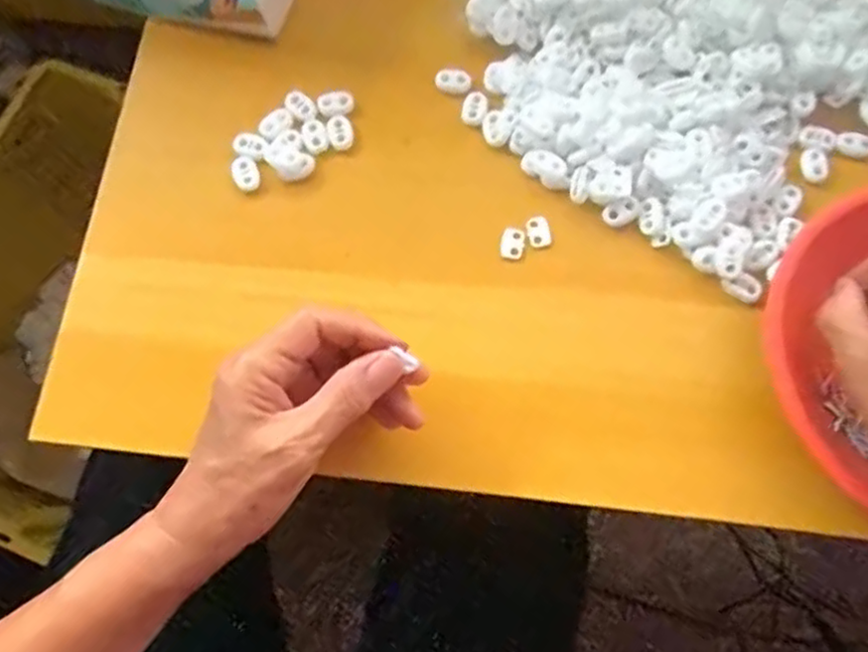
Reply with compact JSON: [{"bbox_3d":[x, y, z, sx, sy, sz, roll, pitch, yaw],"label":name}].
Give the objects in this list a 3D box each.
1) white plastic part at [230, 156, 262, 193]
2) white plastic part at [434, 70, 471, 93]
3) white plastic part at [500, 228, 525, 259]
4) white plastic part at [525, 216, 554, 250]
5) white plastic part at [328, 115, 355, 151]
[{"bbox_3d":[-0.113,-0.092,0.412,0.015,0.007,0.022,-17,74,-5],"label":"white plastic part"},{"bbox_3d":[0.012,-0.154,0.433,0.022,0.011,0.013,9,74,2],"label":"white plastic part"},{"bbox_3d":[0.046,-0.049,0.400,0.014,0.004,0.019,9,74,3],"label":"white plastic part"},{"bbox_3d":[0.062,-0.055,0.403,0.014,0.004,0.020,-18,74,-5],"label":"white plastic part"},{"bbox_3d":[-0.057,-0.119,0.421,0.015,0.004,0.022,-14,74,-4],"label":"white plastic part"}]

